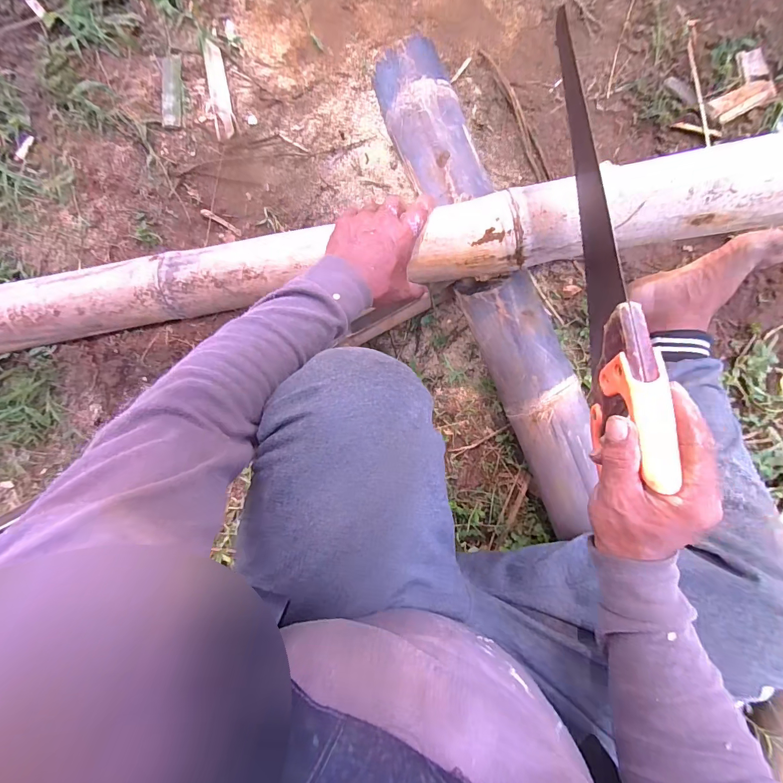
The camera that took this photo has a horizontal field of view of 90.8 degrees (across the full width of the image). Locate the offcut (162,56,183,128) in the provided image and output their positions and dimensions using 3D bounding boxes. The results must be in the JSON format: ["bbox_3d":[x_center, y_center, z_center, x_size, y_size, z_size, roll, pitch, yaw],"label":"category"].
[{"bbox_3d":[-0.412,-0.563,0.725,0.036,0.010,0.147,-5,85,8],"label":"offcut"}]

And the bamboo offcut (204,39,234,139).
[{"bbox_3d":[-0.319,-0.558,0.715,0.033,0.007,0.192,-14,84,7],"label":"bamboo offcut"}]

